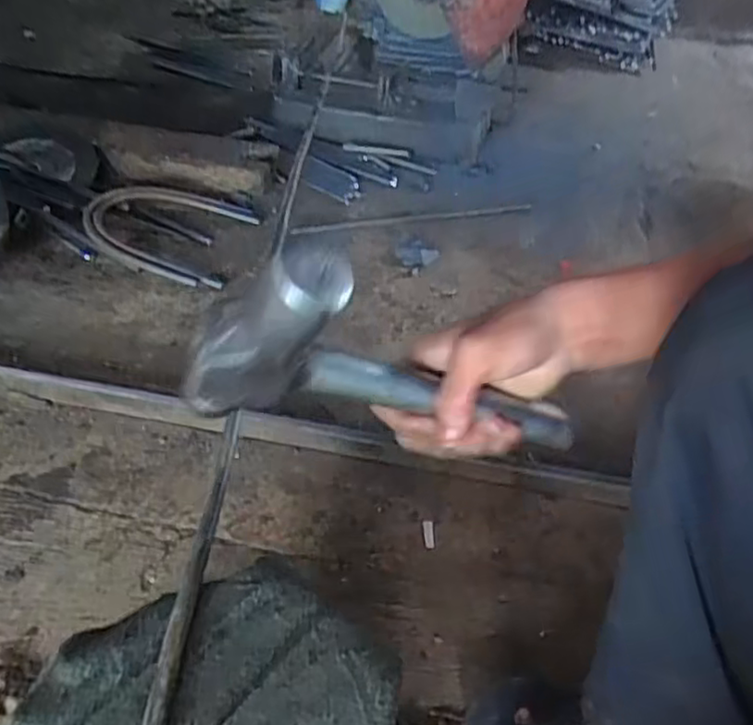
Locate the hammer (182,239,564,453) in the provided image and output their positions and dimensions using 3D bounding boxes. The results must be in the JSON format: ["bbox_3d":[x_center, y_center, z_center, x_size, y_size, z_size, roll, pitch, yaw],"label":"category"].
[{"bbox_3d":[0.016,0.015,0.395,0.253,0.118,0.045,22,28,-41],"label":"hammer"}]

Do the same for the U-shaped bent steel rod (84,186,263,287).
[{"bbox_3d":[-0.346,-0.223,1.112,0.266,0.031,0.268,8,39,3],"label":"U-shaped bent steel rod"}]

